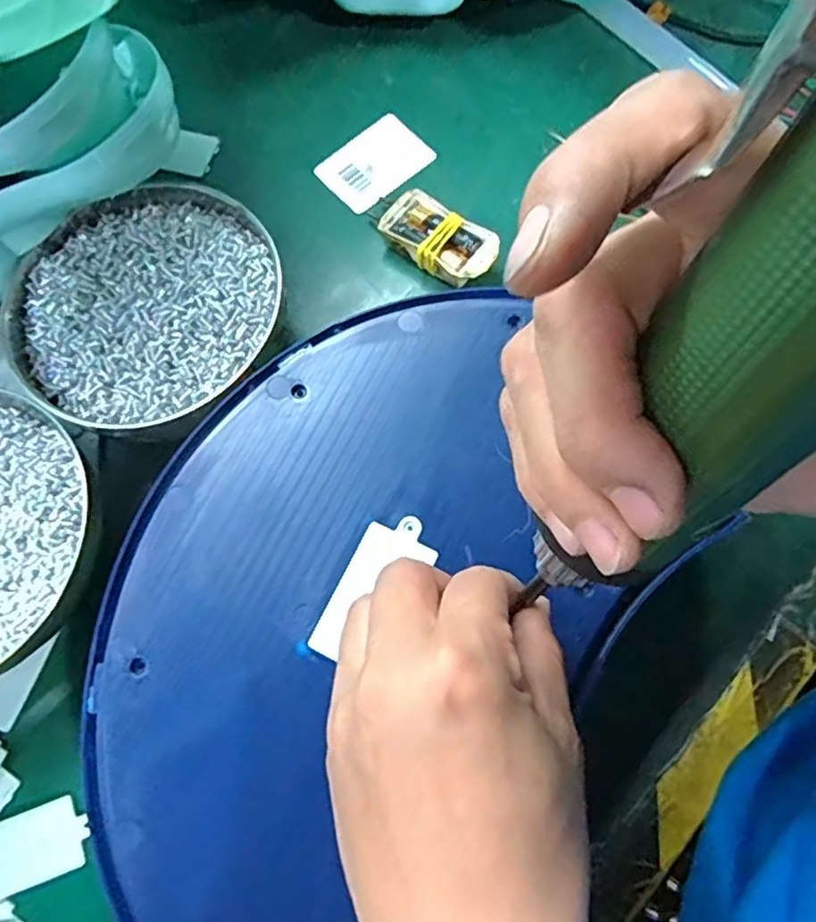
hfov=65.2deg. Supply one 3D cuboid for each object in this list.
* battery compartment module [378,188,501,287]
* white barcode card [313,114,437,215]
[{"bbox_3d":[0.019,-0.134,0.393,0.071,0.026,0.039,37,78,13],"label":"battery compartment module"},{"bbox_3d":[-0.022,-0.199,0.426,0.069,0.004,0.049,-42,78,-8],"label":"white barcode card"}]

